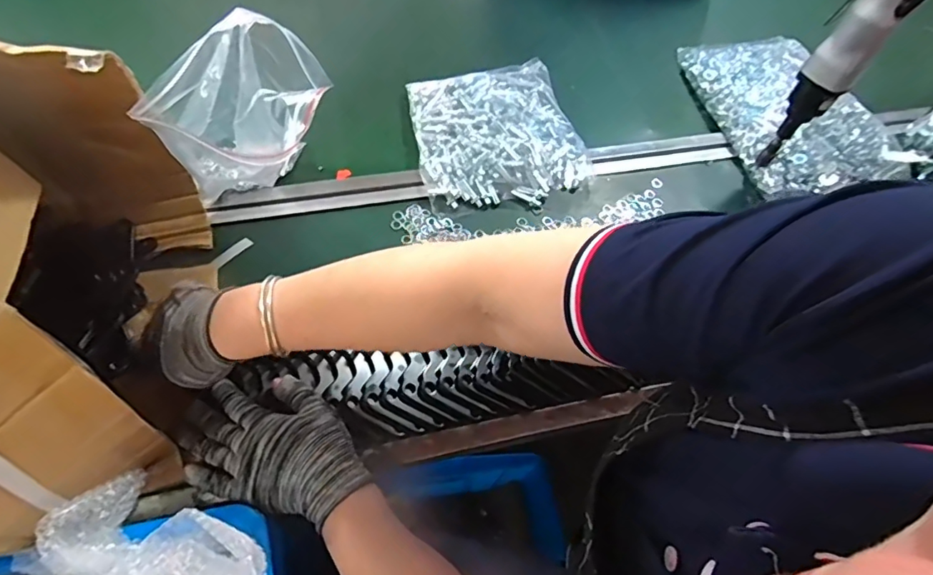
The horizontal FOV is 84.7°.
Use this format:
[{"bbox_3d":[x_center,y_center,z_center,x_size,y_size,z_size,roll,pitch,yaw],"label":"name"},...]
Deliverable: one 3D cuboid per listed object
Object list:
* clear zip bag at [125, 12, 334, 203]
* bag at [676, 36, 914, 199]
[{"bbox_3d":[-0.185,-0.147,0.429,0.135,0.116,0.088,-5,62,-6],"label":"clear zip bag"},{"bbox_3d":[0.435,-0.250,0.676,0.218,0.063,0.264,-10,63,-9],"label":"bag"}]

